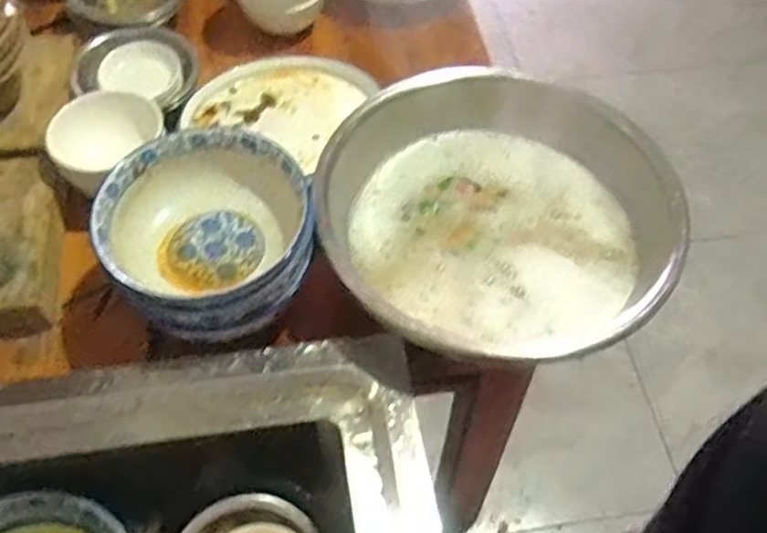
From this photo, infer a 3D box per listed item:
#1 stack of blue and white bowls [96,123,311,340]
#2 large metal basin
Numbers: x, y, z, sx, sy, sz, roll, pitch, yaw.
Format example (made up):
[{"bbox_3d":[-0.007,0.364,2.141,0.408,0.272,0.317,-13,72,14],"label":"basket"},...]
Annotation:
[{"bbox_3d":[-0.166,-0.028,0.702,0.191,0.089,0.190,0,55,-2],"label":"stack of blue and white bowls"},{"bbox_3d":[0.115,-0.043,0.739,0.329,0.092,0.339,1,55,-2],"label":"large metal basin"}]

